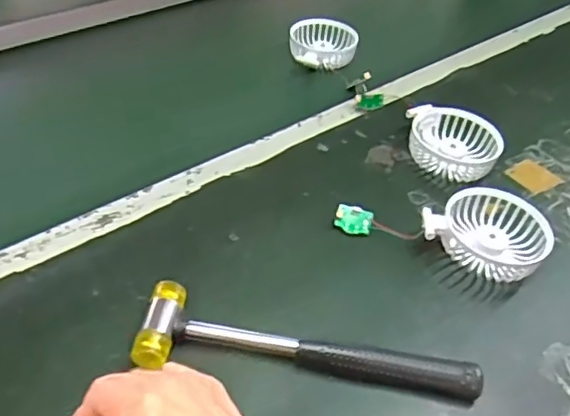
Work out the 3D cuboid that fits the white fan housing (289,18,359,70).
[{"bbox_3d":[0.052,-0.220,0.792,0.089,0.032,0.090,7,42,0],"label":"white fan housing"}]

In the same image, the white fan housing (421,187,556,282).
[{"bbox_3d":[0.177,0.025,0.519,0.095,0.034,0.089,4,43,-3],"label":"white fan housing"}]

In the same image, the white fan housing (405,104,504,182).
[{"bbox_3d":[0.174,-0.067,0.613,0.091,0.034,0.090,7,42,0],"label":"white fan housing"}]

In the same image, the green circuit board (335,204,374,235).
[{"bbox_3d":[0.062,0.009,0.524,0.032,0.007,0.026,20,65,2],"label":"green circuit board"}]

